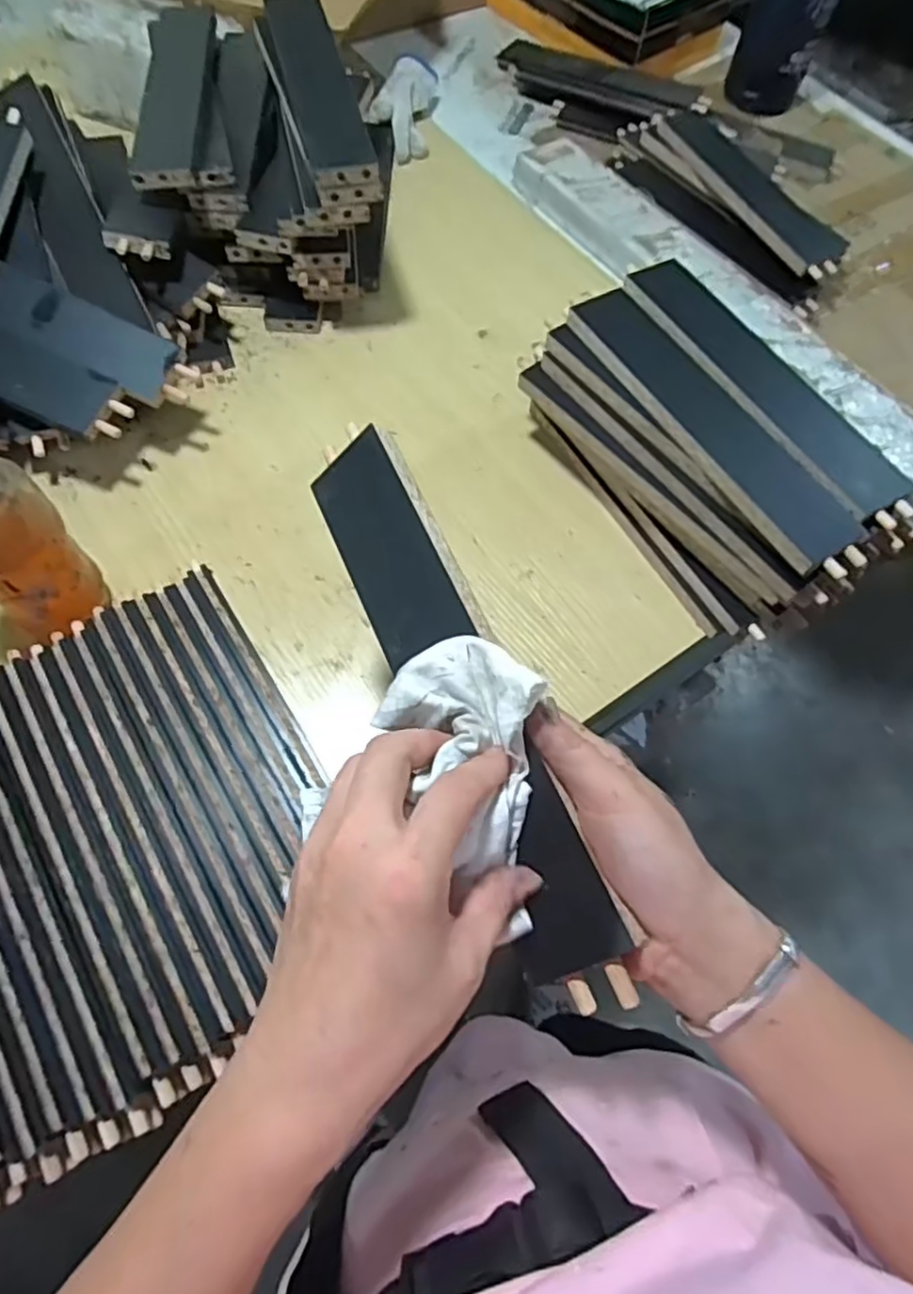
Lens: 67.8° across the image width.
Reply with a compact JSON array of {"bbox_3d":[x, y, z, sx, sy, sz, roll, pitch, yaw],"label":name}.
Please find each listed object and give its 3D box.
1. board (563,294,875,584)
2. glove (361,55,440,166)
[{"bbox_3d":[0.195,-0.175,0.524,0.068,0.012,0.297,-29,70,-17],"label":"board"},{"bbox_3d":[-0.068,-0.694,0.872,0.075,0.049,0.188,5,64,0],"label":"glove"}]

